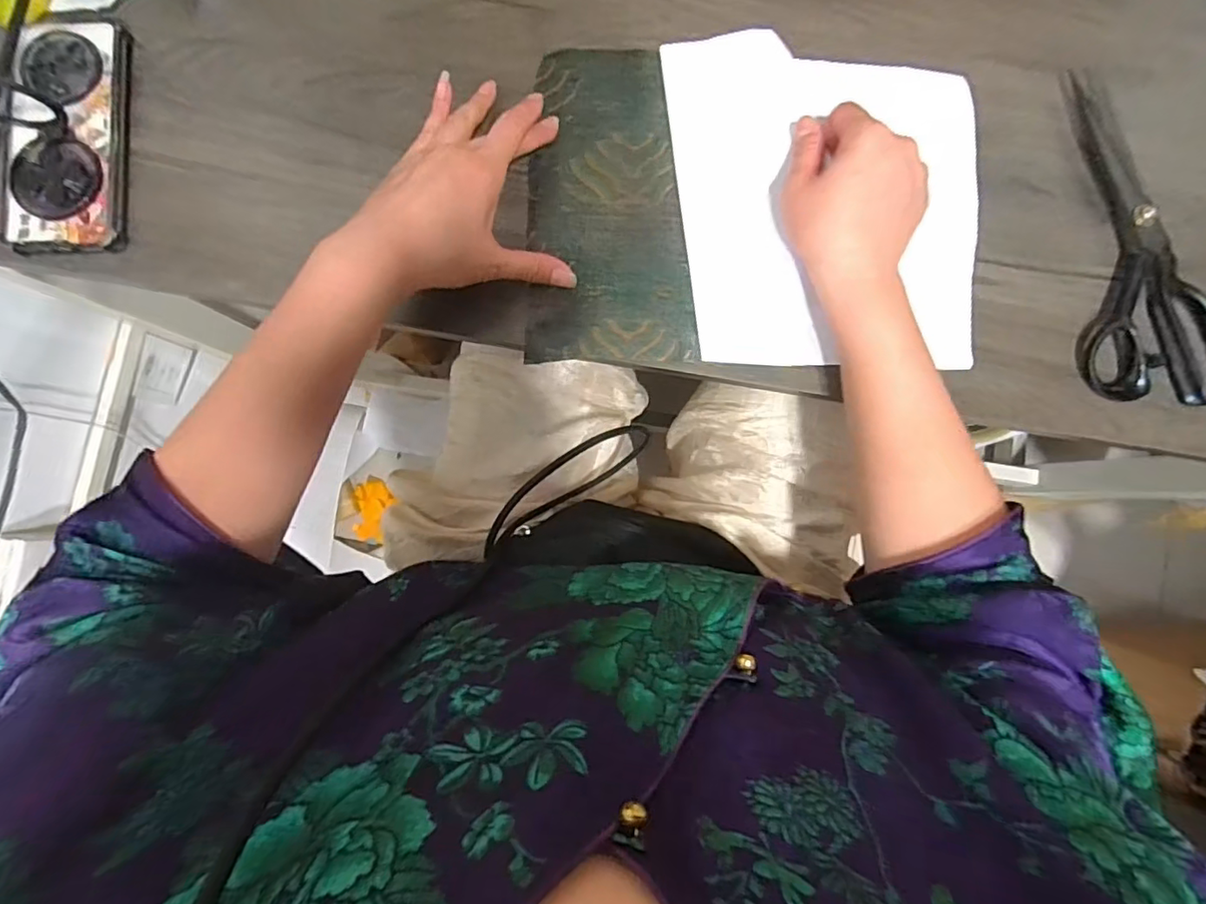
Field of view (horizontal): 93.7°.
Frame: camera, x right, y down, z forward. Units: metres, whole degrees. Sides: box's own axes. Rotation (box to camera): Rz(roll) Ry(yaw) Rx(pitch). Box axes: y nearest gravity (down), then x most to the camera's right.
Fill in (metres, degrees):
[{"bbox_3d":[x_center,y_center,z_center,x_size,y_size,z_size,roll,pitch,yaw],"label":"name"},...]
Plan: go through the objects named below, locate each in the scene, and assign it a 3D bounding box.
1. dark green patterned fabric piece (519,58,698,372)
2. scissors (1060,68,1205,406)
[{"bbox_3d":[0.002,-0.177,0.403,0.114,0.007,0.225,-3,86,-1],"label":"dark green patterned fabric piece"},{"bbox_3d":[0.378,-0.153,0.397,0.093,0.016,0.237,-3,86,-1],"label":"scissors"}]

